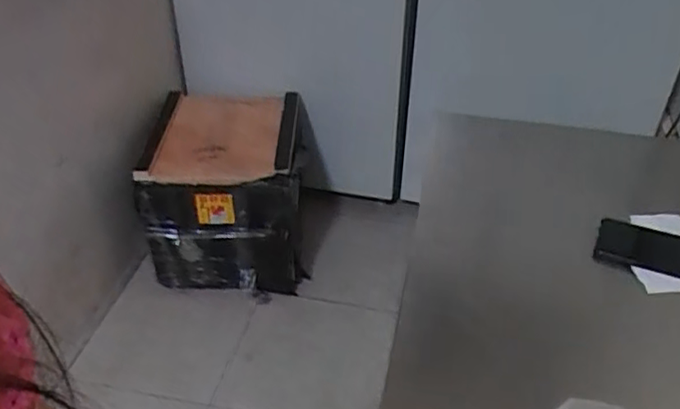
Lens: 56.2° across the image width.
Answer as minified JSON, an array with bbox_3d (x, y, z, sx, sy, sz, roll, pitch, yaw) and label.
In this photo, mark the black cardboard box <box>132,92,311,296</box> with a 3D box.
[{"bbox_3d":[-0.321,-0.054,1.894,0.451,0.389,0.486,-1,38,-3],"label":"black cardboard box"}]

